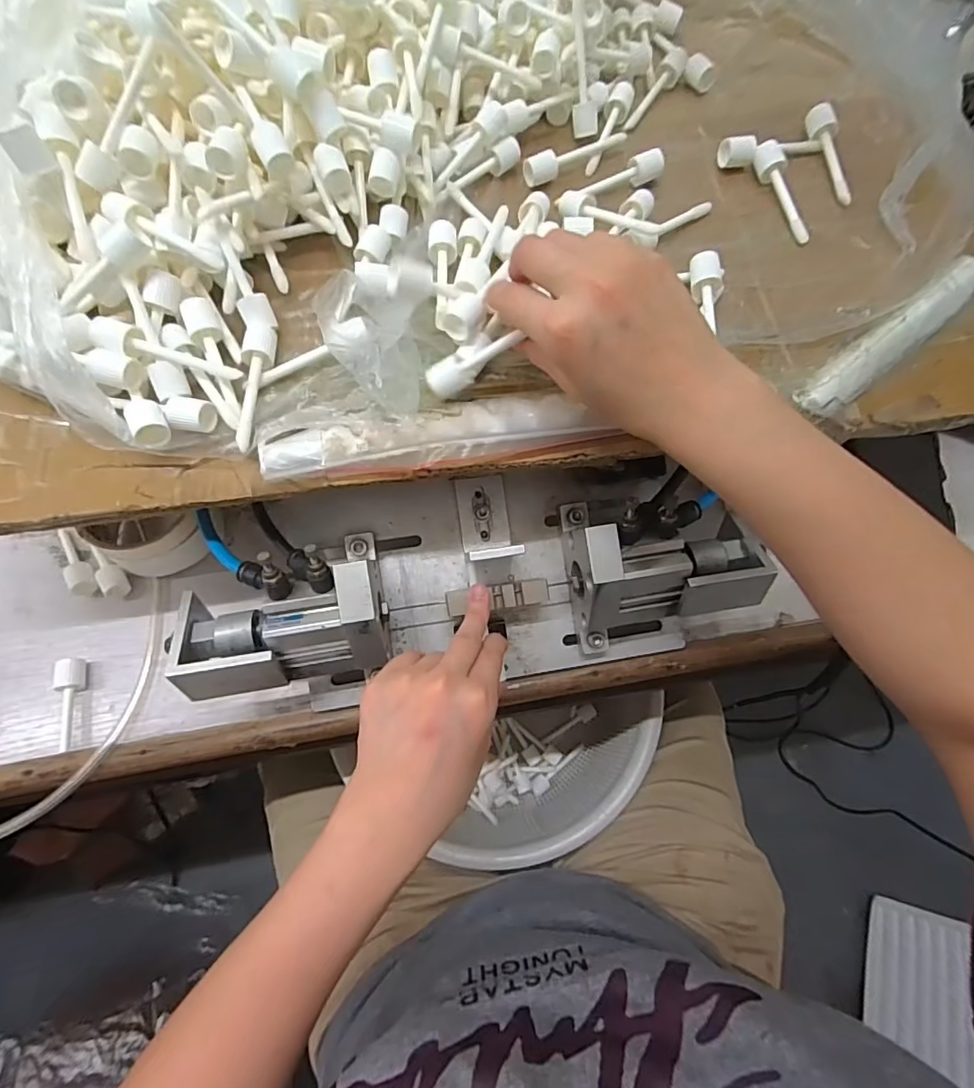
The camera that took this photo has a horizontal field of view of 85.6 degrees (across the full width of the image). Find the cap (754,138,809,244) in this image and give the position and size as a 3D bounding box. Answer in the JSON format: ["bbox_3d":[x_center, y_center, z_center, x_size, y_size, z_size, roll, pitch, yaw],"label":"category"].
[{"bbox_3d":[0.214,-0.252,0.378,0.017,0.022,0.081,-14,71,-8],"label":"cap"}]

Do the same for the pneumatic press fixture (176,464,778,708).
[{"bbox_3d":[-0.013,0.017,0.365,0.359,0.100,0.137,-3,69,-8],"label":"pneumatic press fixture"}]

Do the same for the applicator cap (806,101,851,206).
[{"bbox_3d":[0.254,-0.288,0.387,0.018,0.022,0.080,-3,70,-4],"label":"applicator cap"}]

